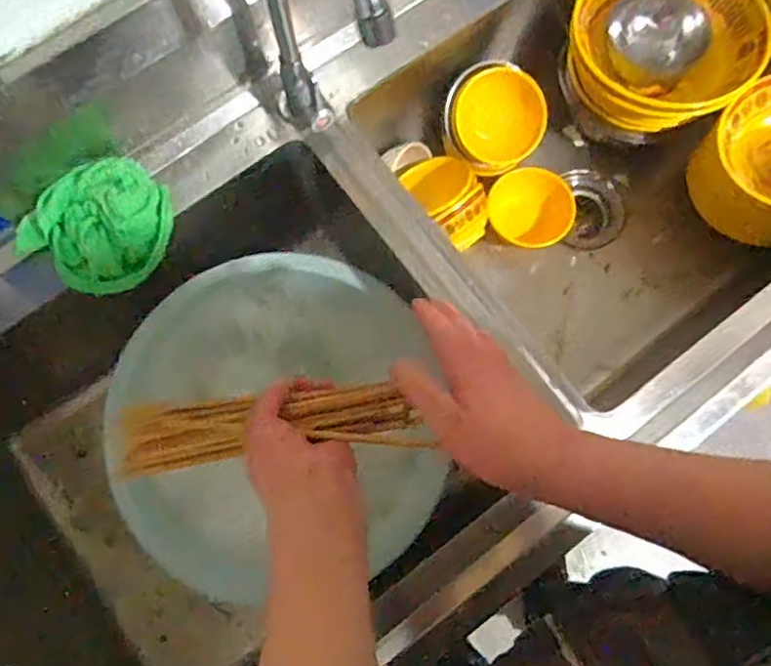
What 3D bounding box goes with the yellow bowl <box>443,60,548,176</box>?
[{"bbox_3d":[0.132,-0.268,0.774,0.125,0.052,0.125,-1,108,-3],"label":"yellow bowl"}]

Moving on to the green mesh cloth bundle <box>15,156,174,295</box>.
[{"bbox_3d":[-0.277,-0.109,0.601,0.113,0.065,0.136,36,79,9],"label":"green mesh cloth bundle"}]

